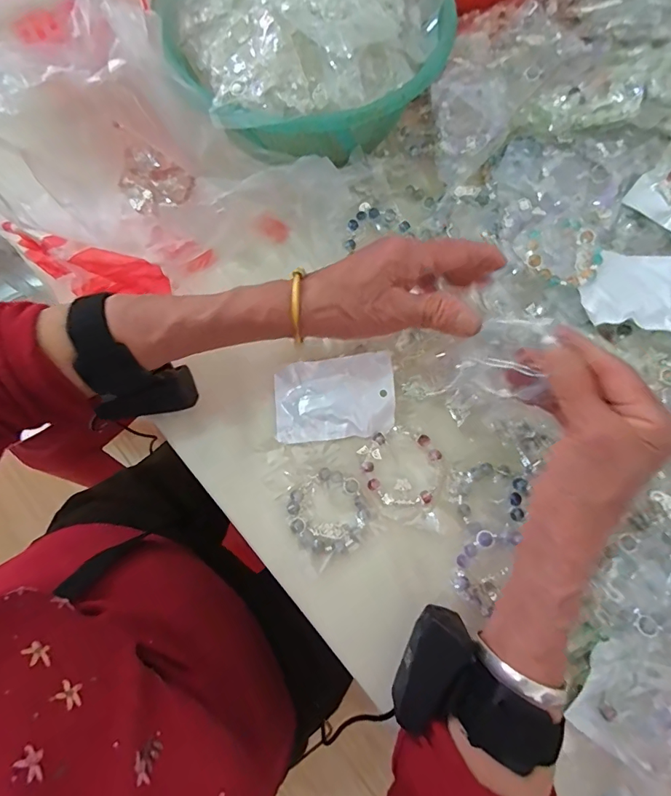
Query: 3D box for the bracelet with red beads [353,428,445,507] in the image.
[{"bbox_3d":[0.053,0.053,0.334,0.060,0.004,0.061,0,73,-1],"label":"bracelet with red beads"}]

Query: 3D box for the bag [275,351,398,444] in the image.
[{"bbox_3d":[-0.001,-0.001,0.342,0.093,0.015,0.064,-5,74,-3],"label":"bag"}]

